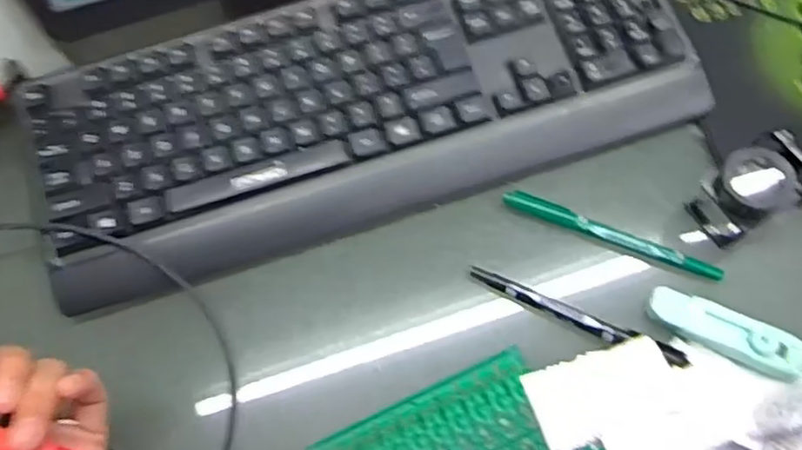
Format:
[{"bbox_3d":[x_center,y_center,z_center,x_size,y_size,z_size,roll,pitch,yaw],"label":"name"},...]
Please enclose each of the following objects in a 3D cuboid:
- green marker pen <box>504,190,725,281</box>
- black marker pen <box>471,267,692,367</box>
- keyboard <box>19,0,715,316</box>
[{"bbox_3d":[0.130,0.006,0.399,0.136,0.007,0.011,21,70,10],"label":"green marker pen"},{"bbox_3d":[0.105,0.056,0.385,0.133,0.009,0.014,21,70,10],"label":"black marker pen"},{"bbox_3d":[-0.020,-0.080,0.425,0.425,0.037,0.160,-17,69,-5],"label":"keyboard"}]

